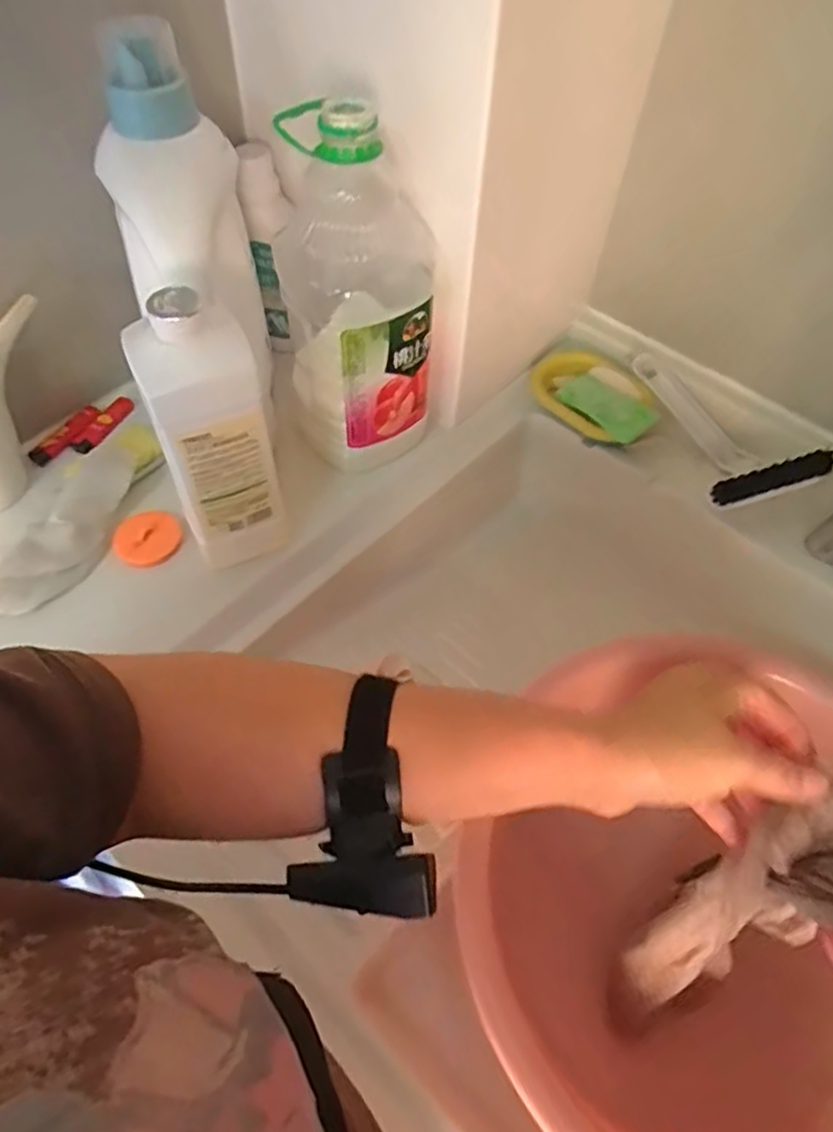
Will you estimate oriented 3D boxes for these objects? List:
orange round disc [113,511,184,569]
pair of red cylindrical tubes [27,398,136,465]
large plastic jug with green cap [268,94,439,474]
[{"bbox_3d":[-0.236,-0.024,0.599,0.055,0.017,0.052,1,56,-1],"label":"orange round disc"},{"bbox_3d":[-0.324,-0.133,0.671,0.038,0.017,0.110,28,59,16],"label":"pair of red cylindrical tubes"},{"bbox_3d":[-0.047,-0.206,0.568,0.124,0.295,0.105,-3,56,-4],"label":"large plastic jug with green cap"}]

